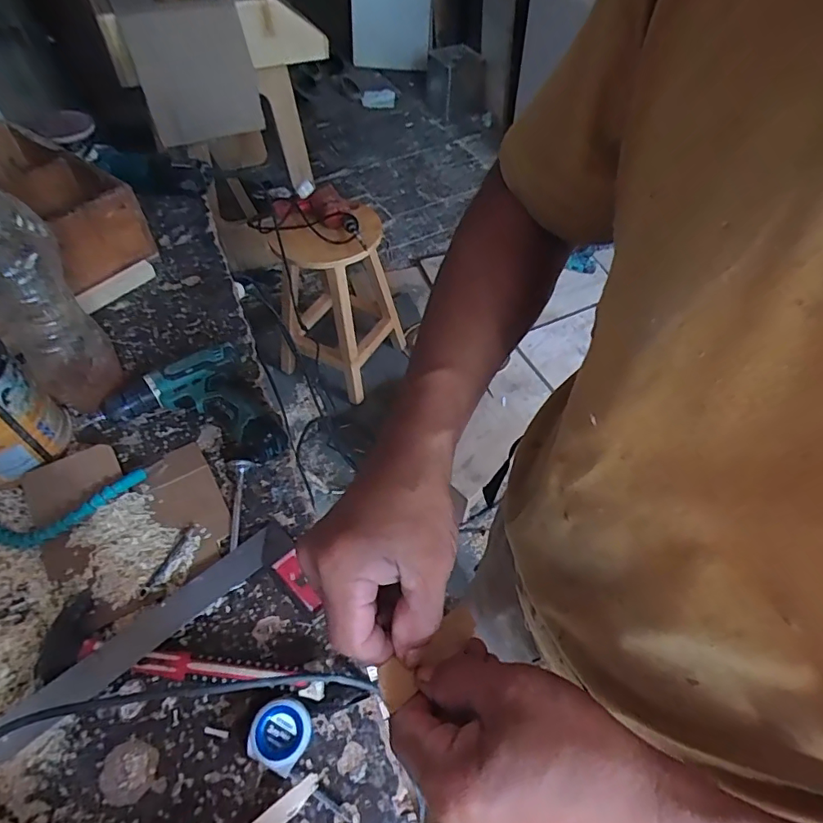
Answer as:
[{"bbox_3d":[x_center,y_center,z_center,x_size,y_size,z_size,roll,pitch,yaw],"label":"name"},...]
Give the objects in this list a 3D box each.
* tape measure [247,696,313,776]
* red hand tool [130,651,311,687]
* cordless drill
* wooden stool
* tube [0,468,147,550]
[{"bbox_3d":[-0.117,0.294,0.460,0.049,0.038,0.054,25,57,19],"label":"tape measure"},{"bbox_3d":[-0.185,0.252,0.492,0.164,0.027,0.022,2,52,3],"label":"red hand tool"},{"bbox_3d":[-0.284,0.010,0.645,0.194,0.052,0.198,-28,57,-19],"label":"cordless drill"},{"bbox_3d":[-0.217,-0.327,1.455,0.326,0.535,0.298,29,58,21],"label":"wooden stool"},{"bbox_3d":[-0.406,0.115,0.575,0.187,0.023,0.061,-16,54,-10],"label":"tube"}]

